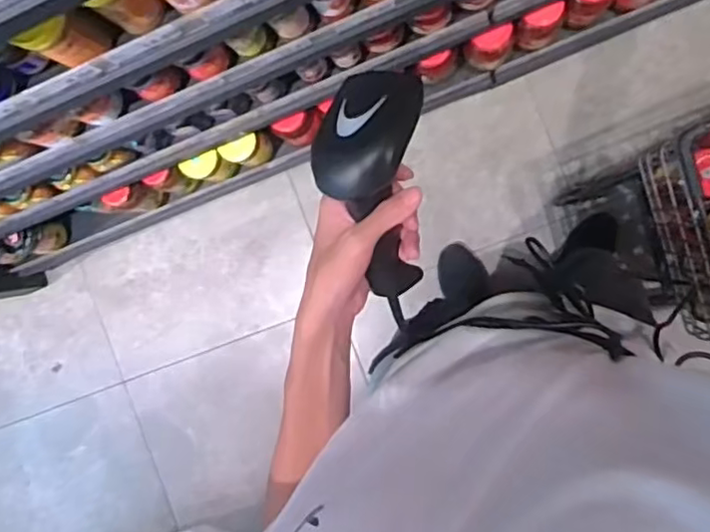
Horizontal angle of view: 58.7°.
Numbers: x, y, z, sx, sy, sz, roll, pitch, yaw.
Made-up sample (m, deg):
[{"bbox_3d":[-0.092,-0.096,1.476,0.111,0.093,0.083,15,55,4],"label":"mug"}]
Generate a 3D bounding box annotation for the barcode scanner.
[{"bbox_3d":[0.017,-0.038,0.482,0.076,0.068,0.201,-3,123,9],"label":"barcode scanner"}]

